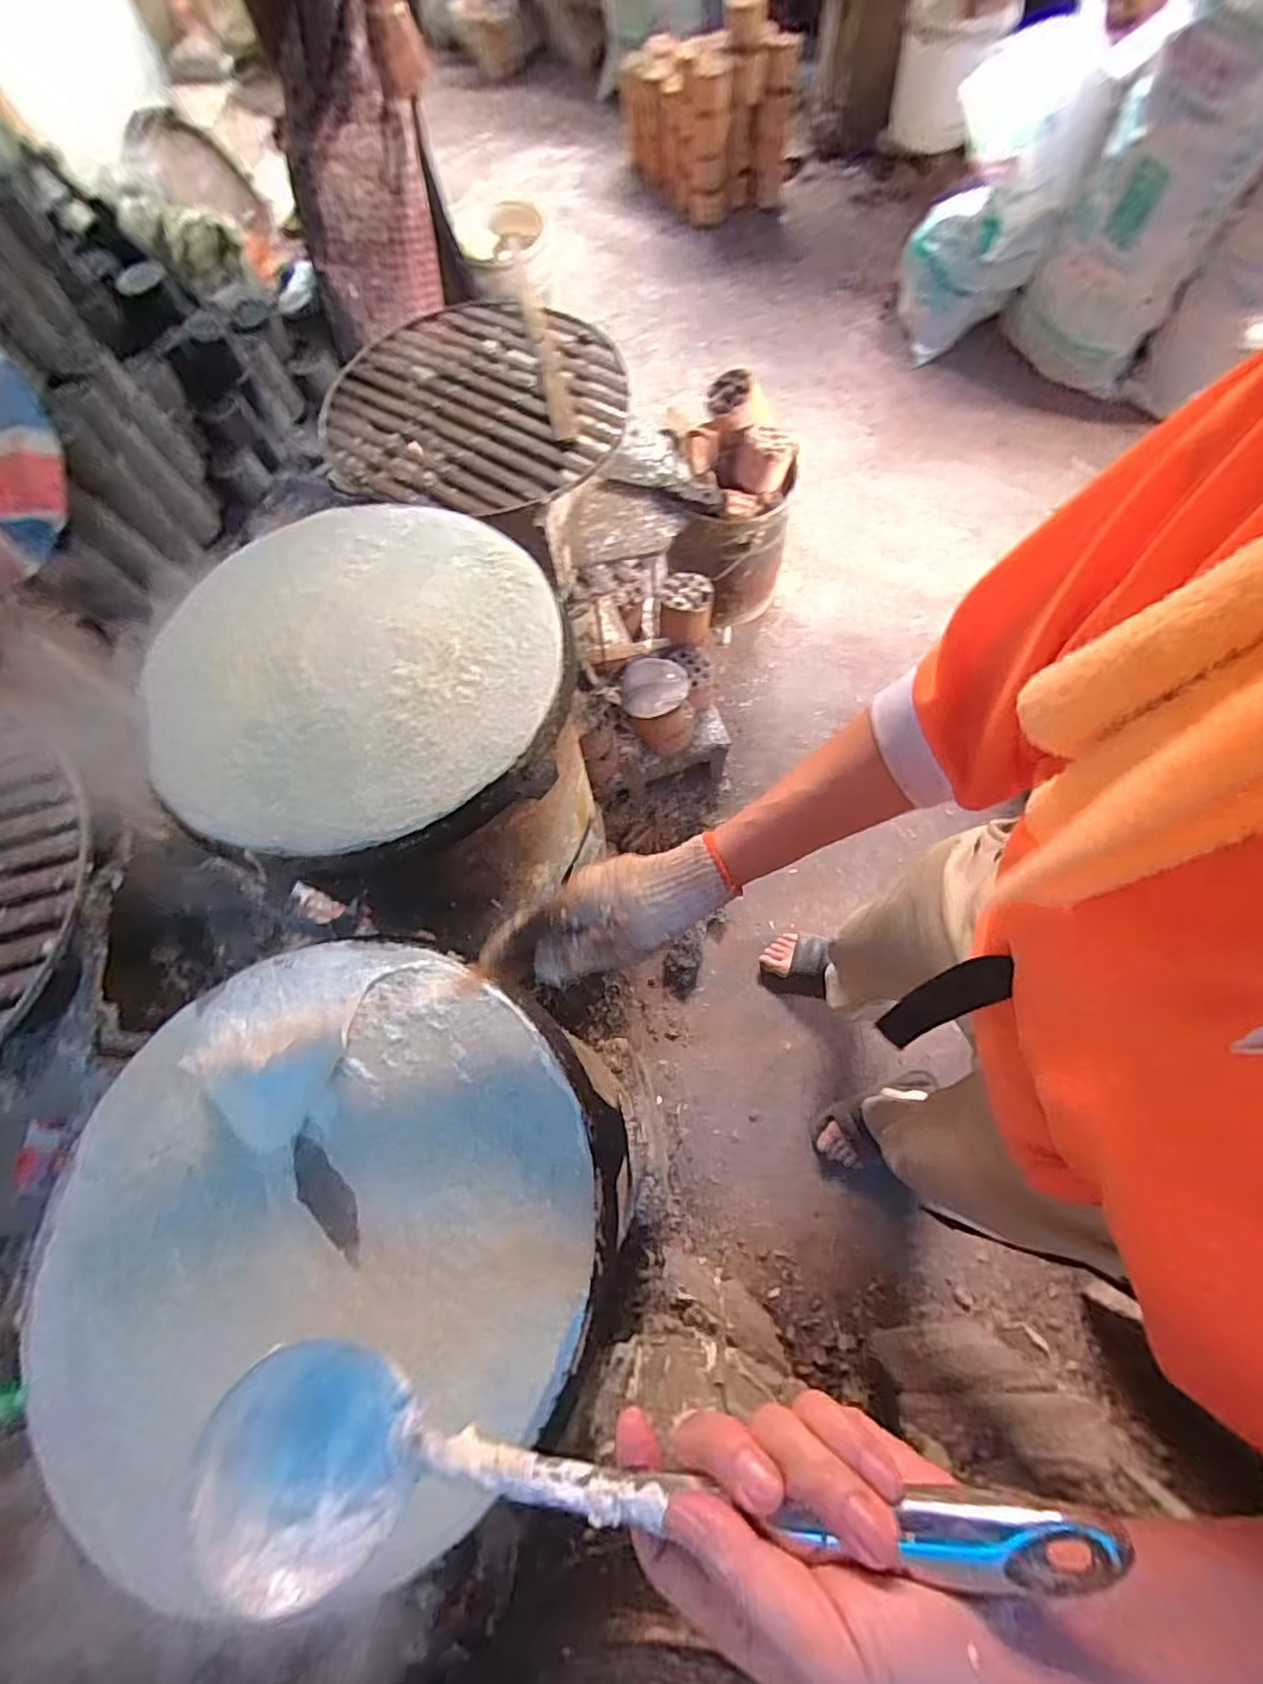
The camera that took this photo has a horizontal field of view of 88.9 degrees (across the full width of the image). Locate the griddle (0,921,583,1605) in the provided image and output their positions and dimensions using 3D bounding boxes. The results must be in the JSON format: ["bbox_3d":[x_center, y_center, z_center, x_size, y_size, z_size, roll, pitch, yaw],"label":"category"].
[{"bbox_3d":[-0.206,0.239,0.424,0.353,0.035,0.337,-2,70,5],"label":"griddle"}]

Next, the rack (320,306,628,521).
[{"bbox_3d":[-0.197,-0.556,0.810,0.371,0.034,0.349,-2,70,5],"label":"rack"}]

